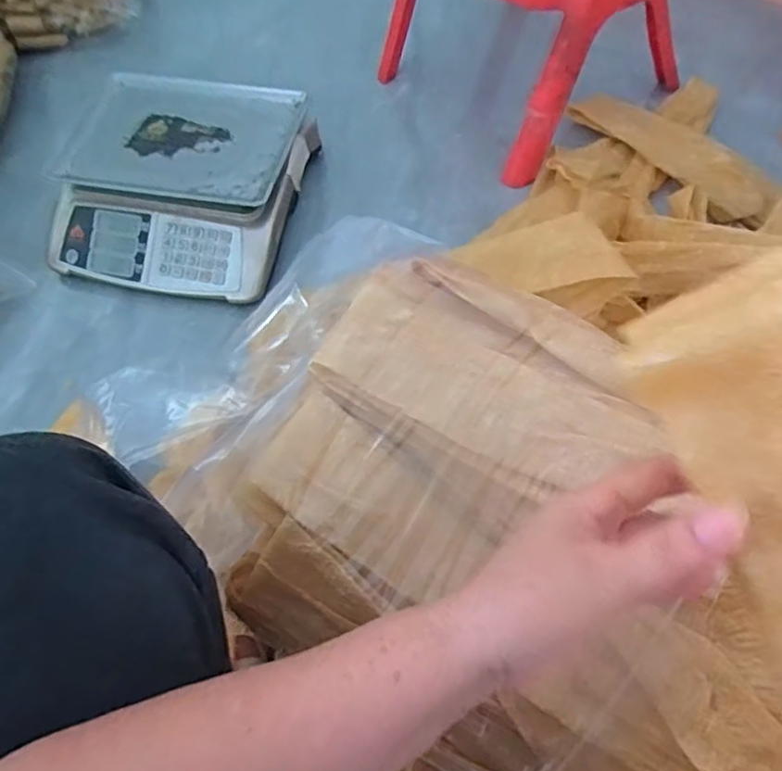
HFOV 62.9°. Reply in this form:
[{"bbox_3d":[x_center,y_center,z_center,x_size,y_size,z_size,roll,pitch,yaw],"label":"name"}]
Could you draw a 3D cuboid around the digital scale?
[{"bbox_3d":[-0.317,-0.307,0.966,0.342,0.102,0.331,10,63,9],"label":"digital scale"}]

